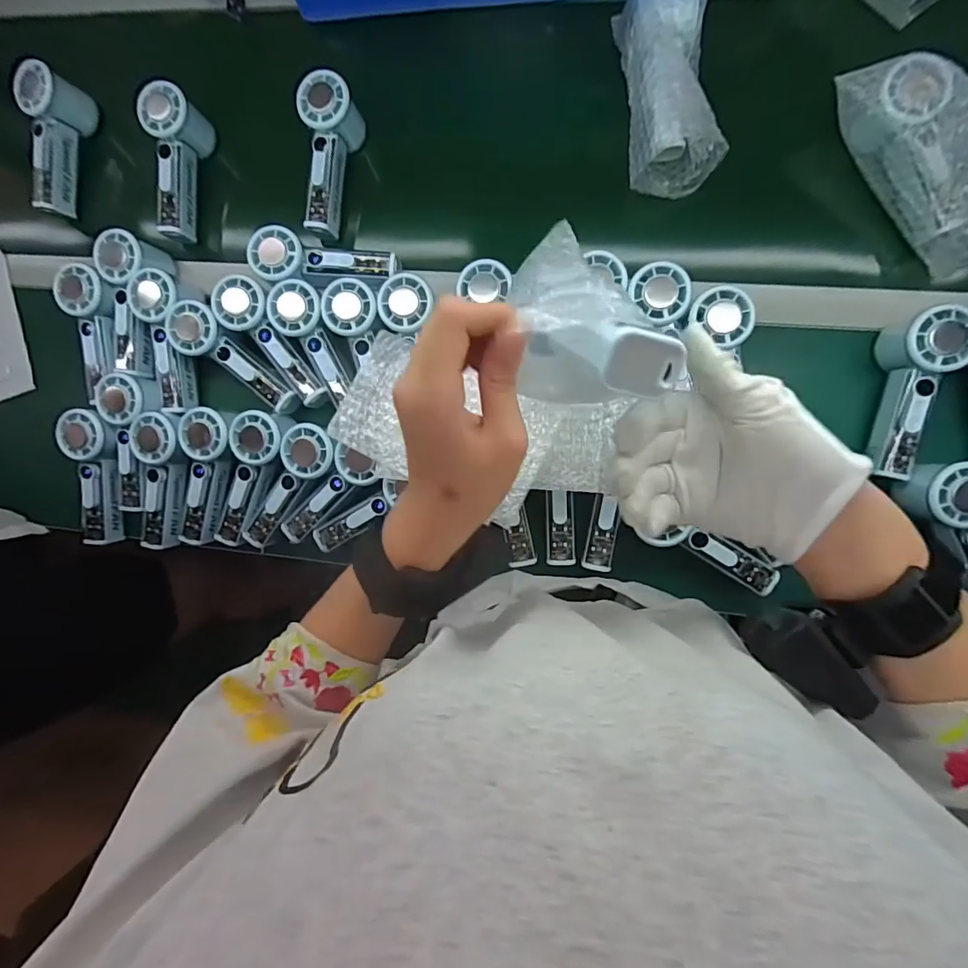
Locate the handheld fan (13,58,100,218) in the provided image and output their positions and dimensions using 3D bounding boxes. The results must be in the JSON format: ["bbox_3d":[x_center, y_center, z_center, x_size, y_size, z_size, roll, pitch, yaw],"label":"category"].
[{"bbox_3d":[-0.515,-0.399,0.585,0.044,0.065,0.149,12,92,8],"label":"handheld fan"}]

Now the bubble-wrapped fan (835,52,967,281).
[{"bbox_3d":[0.409,-0.299,0.452,0.067,0.059,0.196,-35,86,7],"label":"bubble-wrapped fan"}]

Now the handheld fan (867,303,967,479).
[{"bbox_3d":[0.402,-0.081,0.462,0.061,0.062,0.151,6,92,8],"label":"handheld fan"}]

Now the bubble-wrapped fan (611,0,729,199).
[{"bbox_3d":[0.184,-0.395,0.492,0.086,0.068,0.182,-6,90,8],"label":"bubble-wrapped fan"}]

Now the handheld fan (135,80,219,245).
[{"bbox_3d":[-0.359,-0.360,0.571,0.048,0.064,0.153,10,92,8],"label":"handheld fan"}]

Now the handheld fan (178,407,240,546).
[{"bbox_3d":[-0.310,-0.008,0.555,0.055,0.035,0.151,17,107,8],"label":"handheld fan"}]

